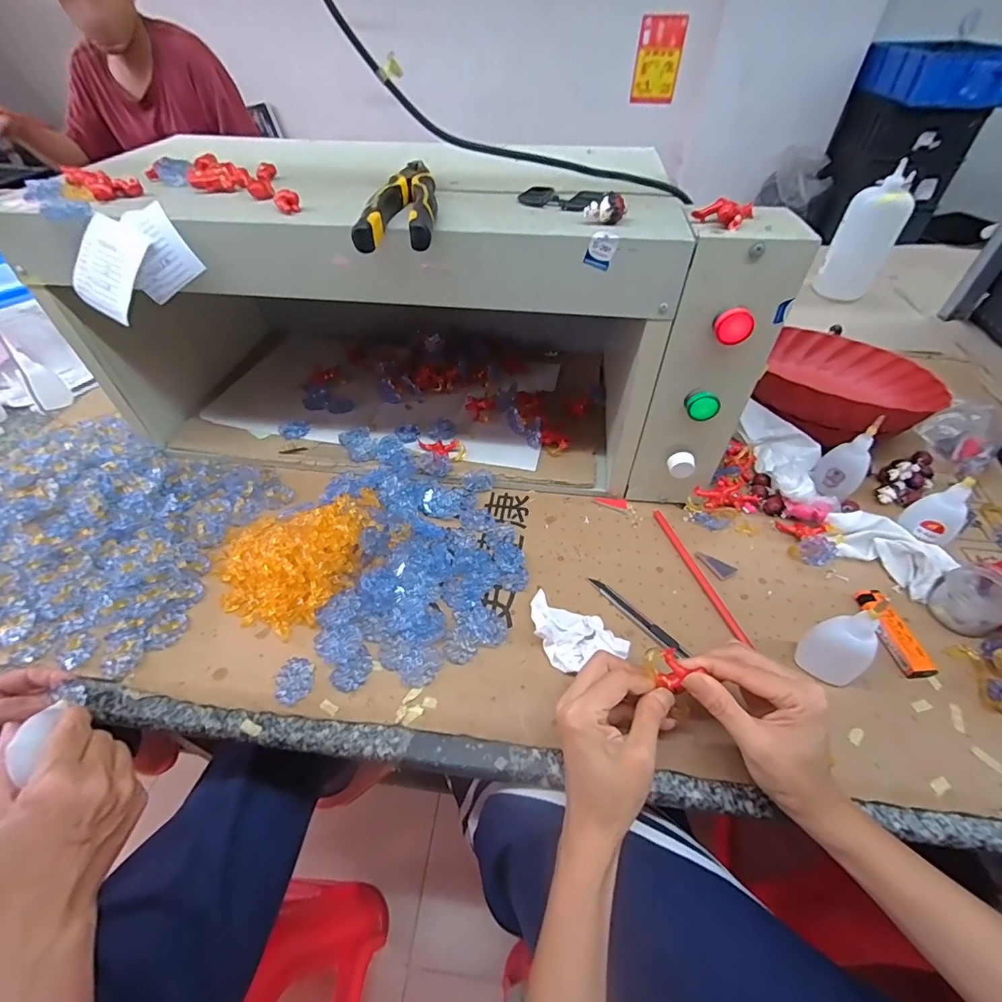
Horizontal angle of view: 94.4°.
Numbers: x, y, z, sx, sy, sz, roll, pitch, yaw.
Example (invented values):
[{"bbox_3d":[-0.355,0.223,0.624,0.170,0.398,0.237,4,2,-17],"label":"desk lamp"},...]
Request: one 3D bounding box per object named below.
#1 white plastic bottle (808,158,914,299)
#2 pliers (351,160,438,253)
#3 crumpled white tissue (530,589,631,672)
[{"bbox_3d":[0.669,-0.482,0.851,0.095,0.184,0.076,31,55,26],"label":"white plastic bottle"},{"bbox_3d":[-0.078,-0.233,0.356,0.052,0.019,0.150,-4,48,-2],"label":"pliers"},{"bbox_3d":[0.060,0.114,0.406,0.055,0.032,0.093,-28,54,-23],"label":"crumpled white tissue"}]

